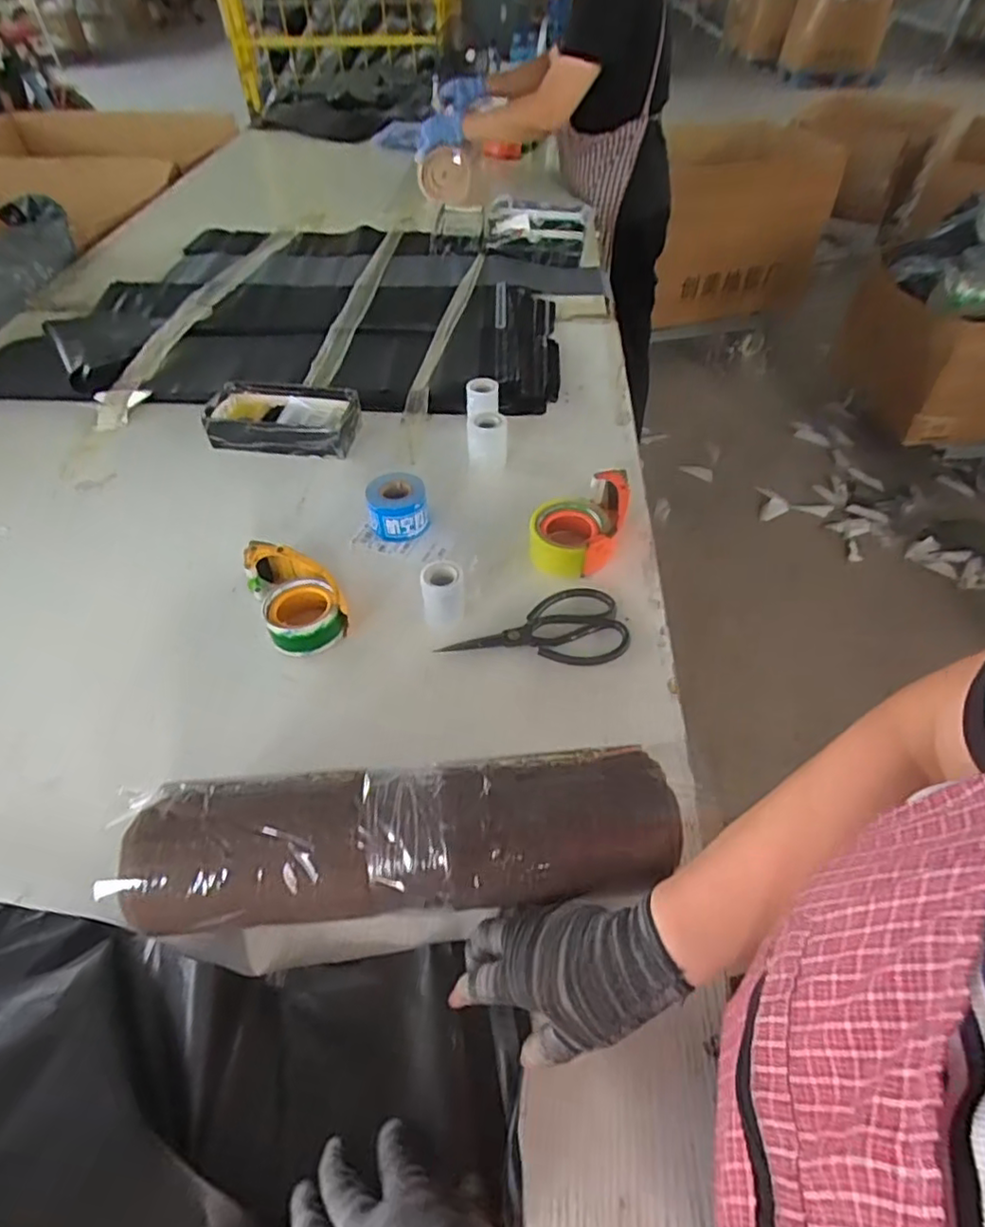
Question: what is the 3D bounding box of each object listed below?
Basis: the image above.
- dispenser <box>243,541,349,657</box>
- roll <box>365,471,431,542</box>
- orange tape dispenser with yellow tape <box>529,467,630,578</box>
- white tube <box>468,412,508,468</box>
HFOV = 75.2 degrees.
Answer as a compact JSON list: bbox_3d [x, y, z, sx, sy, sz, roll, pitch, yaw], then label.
[{"bbox_3d":[-0.224,-0.023,0.729,0.088,0.048,0.148,-23,52,-17],"label":"dispenser"},{"bbox_3d":[-0.124,-0.141,0.835,0.075,0.049,0.076,-10,50,-7],"label":"roll"},{"bbox_3d":[0.110,-0.113,0.813,0.112,0.071,0.153,10,50,10],"label":"orange tape dispenser with yellow tape"},{"bbox_3d":[-0.007,-0.254,0.933,0.059,0.060,0.053,0,49,1],"label":"white tube"}]

